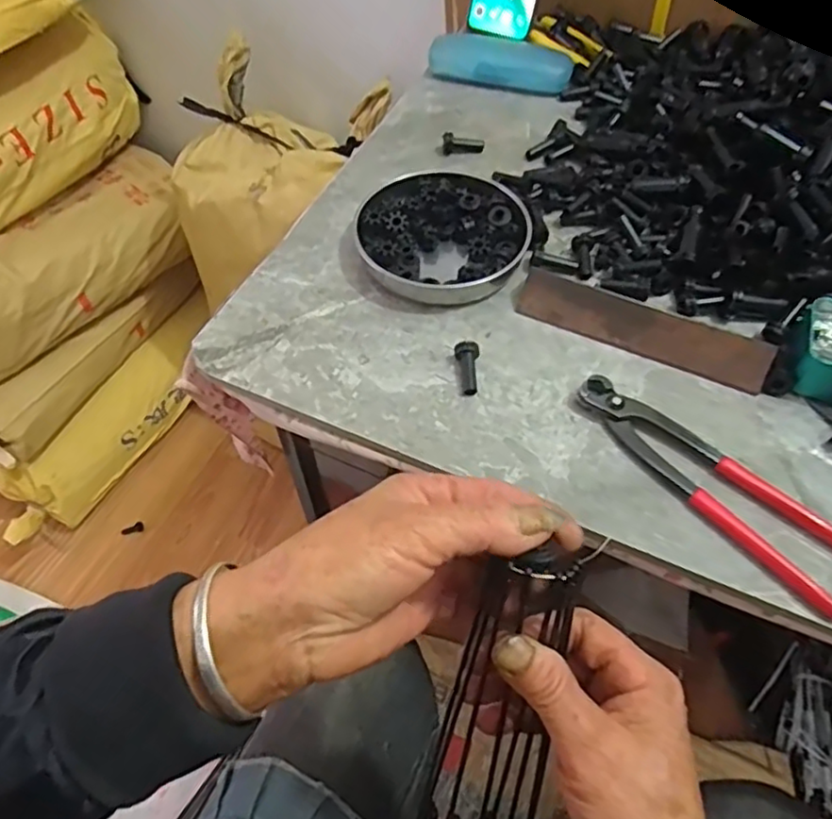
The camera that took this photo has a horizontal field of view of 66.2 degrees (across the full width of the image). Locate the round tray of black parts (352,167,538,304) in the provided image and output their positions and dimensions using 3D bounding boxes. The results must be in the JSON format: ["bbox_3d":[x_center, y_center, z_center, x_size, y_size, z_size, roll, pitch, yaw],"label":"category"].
[{"bbox_3d":[0.024,-0.144,0.522,0.132,0.028,0.128,0,56,0],"label":"round tray of black parts"}]

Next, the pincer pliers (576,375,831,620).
[{"bbox_3d":[0.182,0.045,0.401,0.193,0.013,0.049,38,64,23],"label":"pincer pliers"}]

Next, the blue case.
[{"bbox_3d":[0.087,-0.358,0.661,0.143,0.028,0.049,8,57,6],"label":"blue case"}]

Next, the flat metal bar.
[{"bbox_3d":[0.162,-0.058,0.463,0.178,0.035,0.008,22,22,15],"label":"flat metal bar"}]

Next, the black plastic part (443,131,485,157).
[{"bbox_3d":[0.045,-0.250,0.601,0.039,0.015,0.012,2,56,2],"label":"black plastic part"}]

